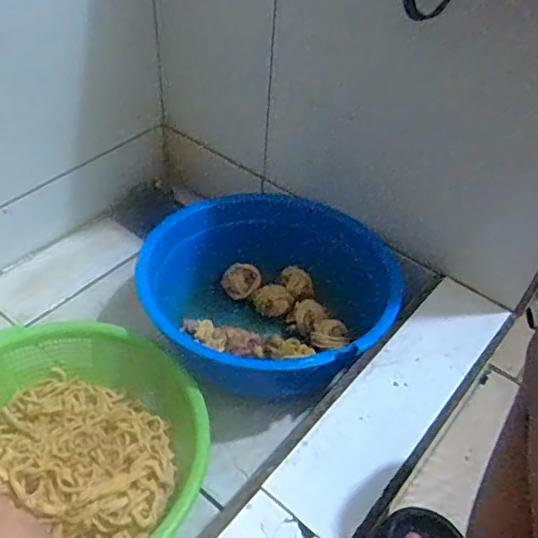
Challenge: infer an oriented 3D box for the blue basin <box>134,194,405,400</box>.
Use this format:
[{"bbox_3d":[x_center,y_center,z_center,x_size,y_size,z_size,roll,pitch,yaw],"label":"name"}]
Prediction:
[{"bbox_3d":[-0.030,0.043,0.760,0.297,0.156,0.283,4,46,-4],"label":"blue basin"}]

